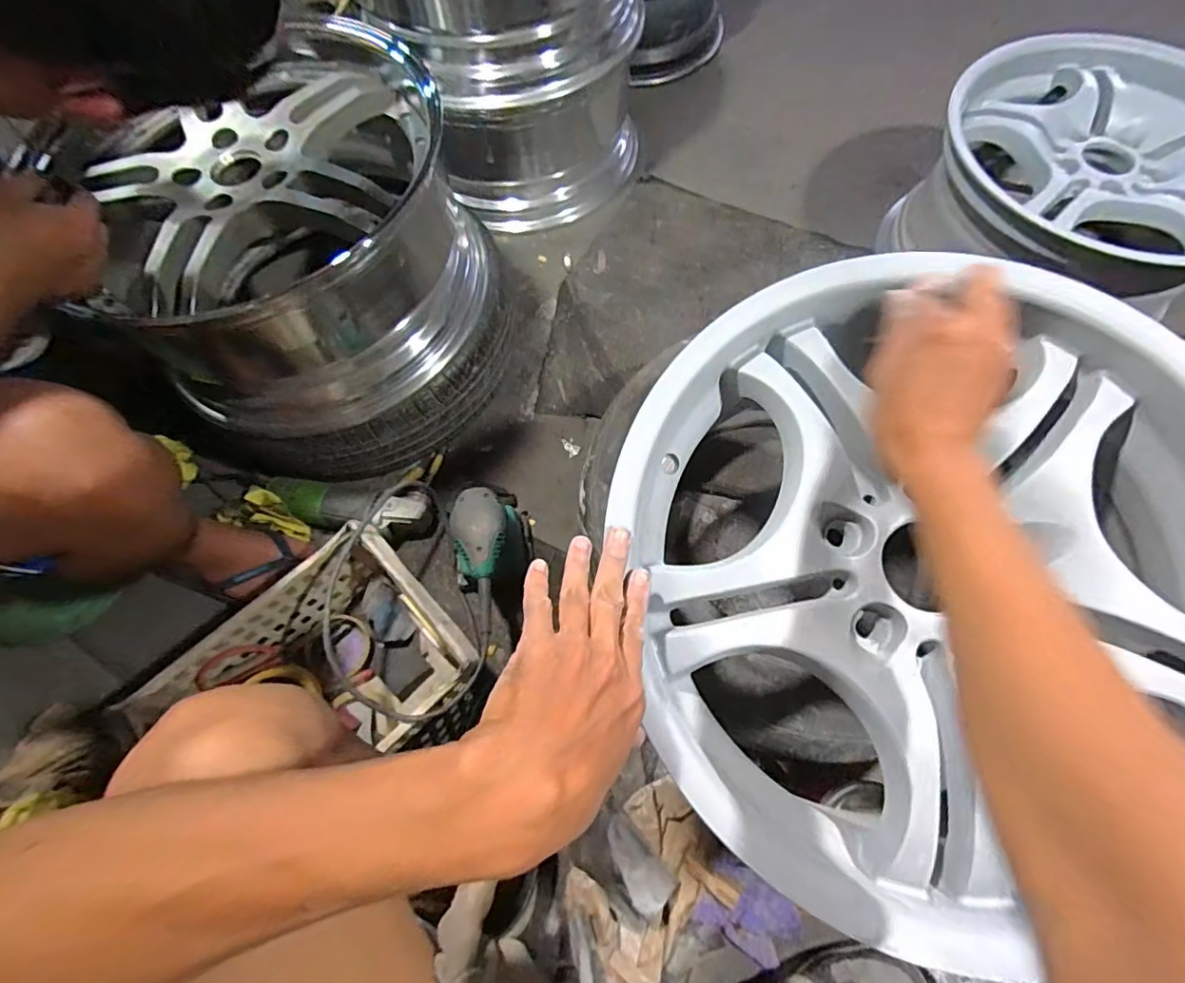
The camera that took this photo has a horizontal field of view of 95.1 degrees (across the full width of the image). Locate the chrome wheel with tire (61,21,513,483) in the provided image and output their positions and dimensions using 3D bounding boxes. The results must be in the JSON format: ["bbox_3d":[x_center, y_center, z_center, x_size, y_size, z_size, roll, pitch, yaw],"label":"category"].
[{"bbox_3d":[-0.371,-0.289,0.770,0.447,0.352,0.458,42,74,18],"label":"chrome wheel with tire"}]

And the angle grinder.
[{"bbox_3d":[-0.364,0.018,0.827,0.245,0.087,0.092,15,68,9],"label":"angle grinder"}]

